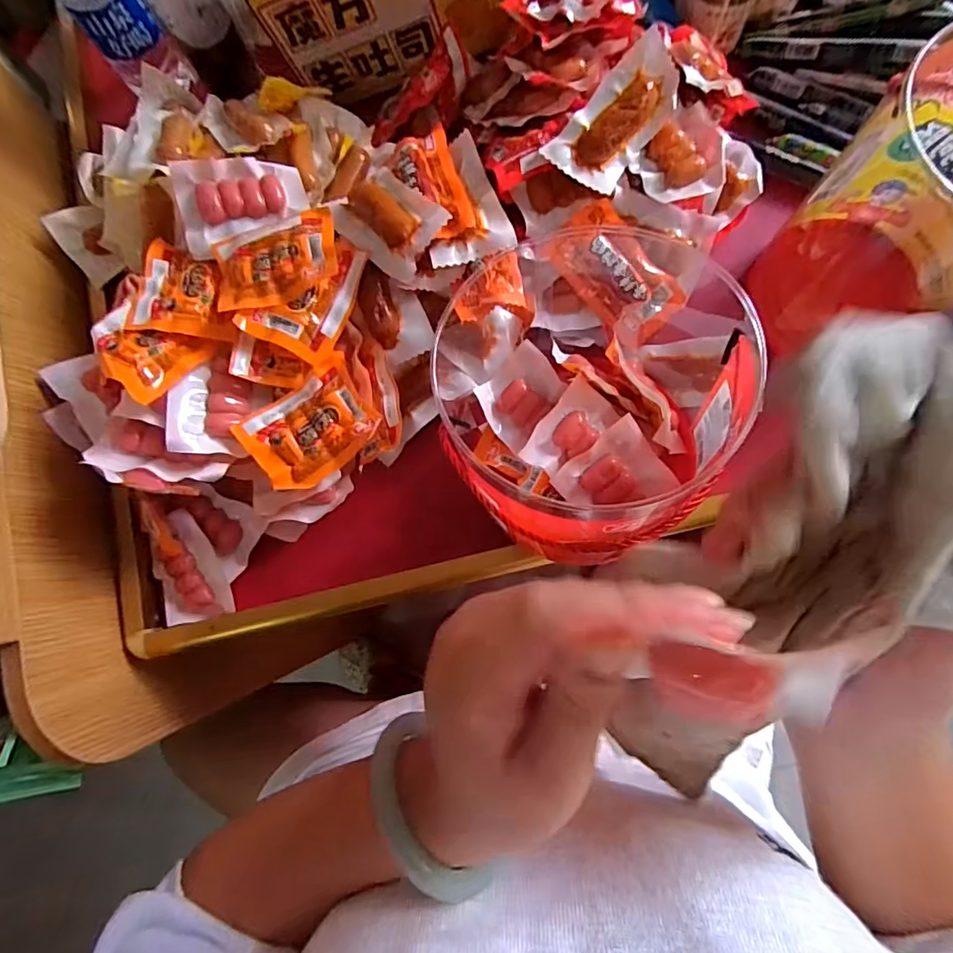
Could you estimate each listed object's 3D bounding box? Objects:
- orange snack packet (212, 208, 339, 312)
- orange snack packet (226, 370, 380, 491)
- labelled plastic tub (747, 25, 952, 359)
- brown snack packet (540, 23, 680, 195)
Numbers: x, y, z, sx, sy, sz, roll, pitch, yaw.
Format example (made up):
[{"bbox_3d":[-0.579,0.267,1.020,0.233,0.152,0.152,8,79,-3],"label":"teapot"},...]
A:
[{"bbox_3d":[-0.144,-0.157,0.378,0.089,0.014,0.063,-19,80,1],"label":"orange snack packet"},{"bbox_3d":[-0.120,-0.035,0.379,0.087,0.017,0.065,-33,80,-1],"label":"orange snack packet"},{"bbox_3d":[0.305,-0.181,0.364,0.136,0.164,0.124,8,82,5],"label":"labelled plastic tub"},{"bbox_3d":[0.102,-0.263,0.384,0.053,0.037,0.111,36,85,9],"label":"brown snack packet"}]

